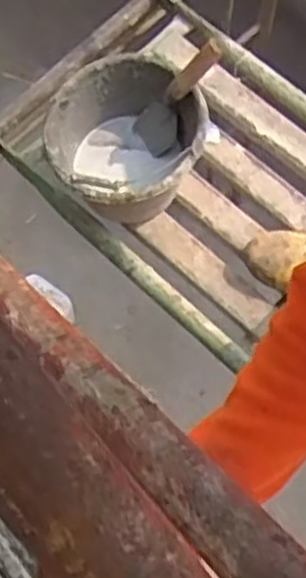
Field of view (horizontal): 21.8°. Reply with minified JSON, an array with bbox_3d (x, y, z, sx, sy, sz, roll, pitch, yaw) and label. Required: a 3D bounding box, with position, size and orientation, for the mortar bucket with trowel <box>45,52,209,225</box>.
[{"bbox_3d":[-0.041,-0.255,1.386,0.274,0.240,0.267,-1,68,3],"label":"mortar bucket with trowel"}]

